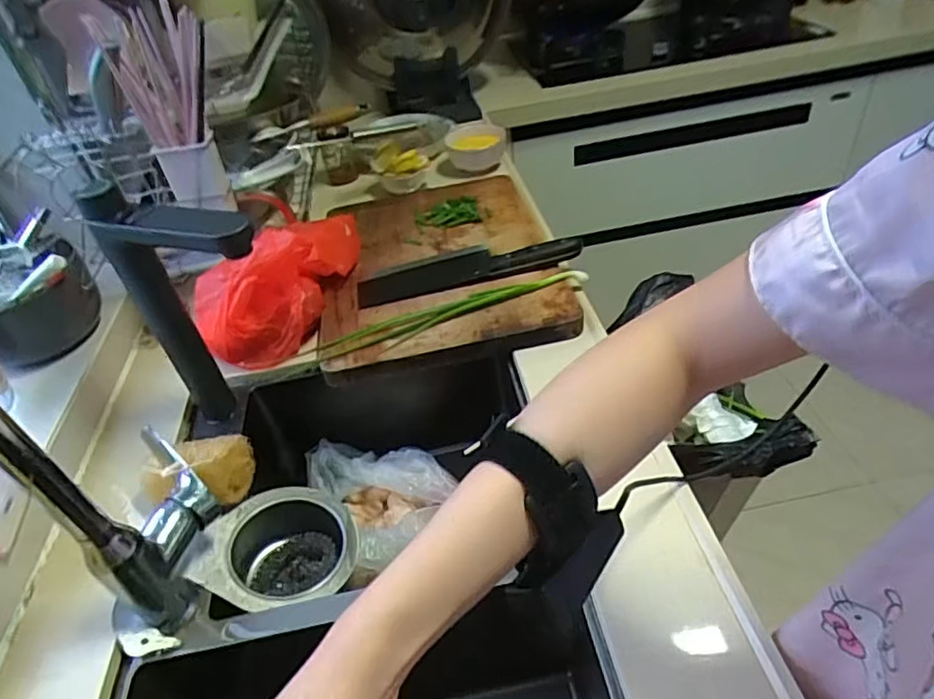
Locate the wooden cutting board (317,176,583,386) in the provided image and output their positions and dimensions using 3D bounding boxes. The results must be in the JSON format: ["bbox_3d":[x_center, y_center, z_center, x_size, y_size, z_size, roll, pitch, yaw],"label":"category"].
[{"bbox_3d":[-0.046,-0.137,0.830,0.313,0.029,0.425,-12,41,-4],"label":"wooden cutting board"}]

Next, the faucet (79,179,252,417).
[{"bbox_3d":[-0.248,-0.024,0.590,0.164,0.278,0.053,14,46,24],"label":"faucet"}]

